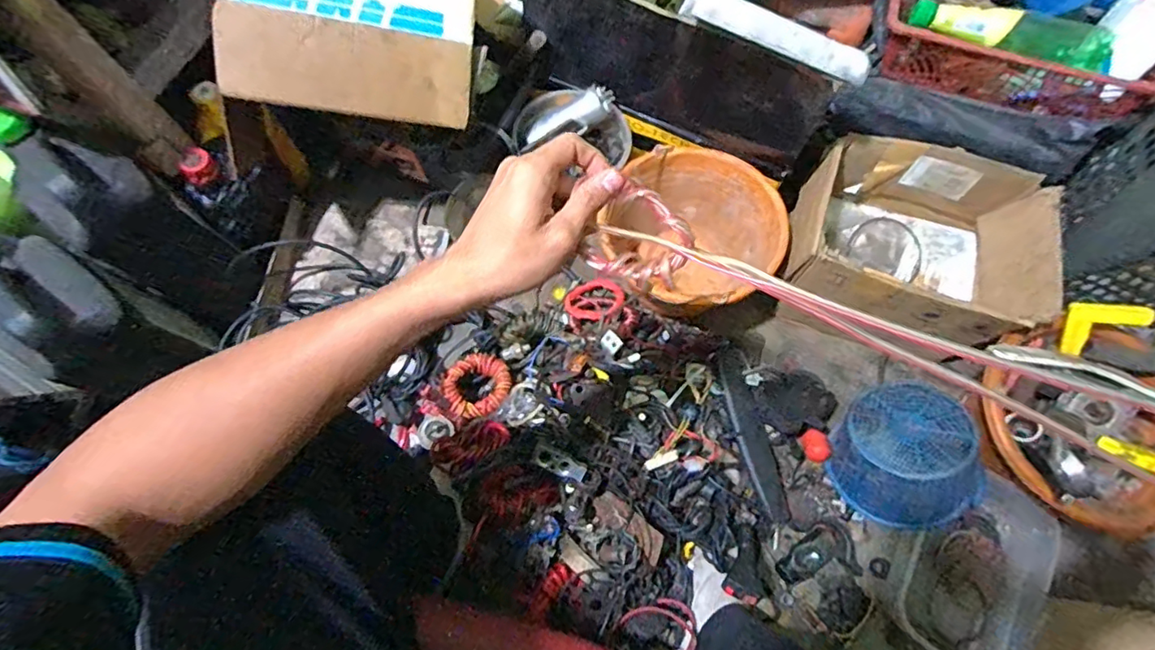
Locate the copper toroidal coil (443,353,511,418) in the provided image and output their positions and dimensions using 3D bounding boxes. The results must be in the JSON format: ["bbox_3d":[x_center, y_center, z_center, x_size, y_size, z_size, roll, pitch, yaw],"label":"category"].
[{"bbox_3d":[-0.142,0.084,0.774,0.086,0.027,0.095,28,73,9],"label":"copper toroidal coil"}]

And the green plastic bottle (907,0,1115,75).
[{"bbox_3d":[0.537,-0.359,0.673,0.239,0.052,0.050,8,71,2],"label":"green plastic bottle"}]

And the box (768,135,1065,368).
[{"bbox_3d":[0.465,-0.107,0.798,0.301,0.200,0.232,17,72,5],"label":"box"}]

